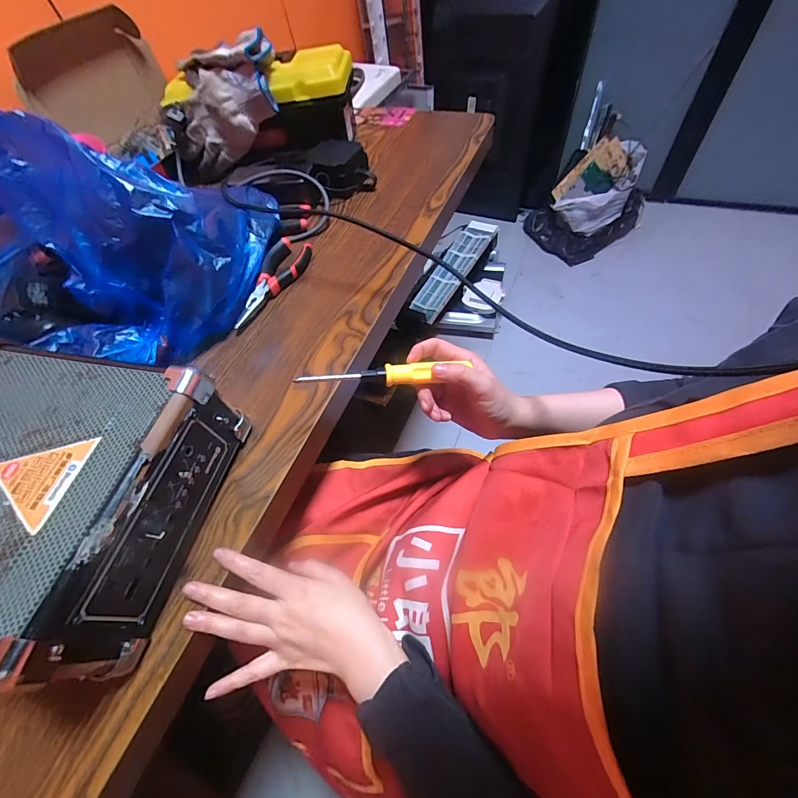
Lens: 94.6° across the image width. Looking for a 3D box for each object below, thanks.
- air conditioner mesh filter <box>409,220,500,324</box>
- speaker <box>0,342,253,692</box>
[{"bbox_3d":[0.188,-0.458,1.292,0.122,0.048,0.404,36,91,18],"label":"air conditioner mesh filter"},{"bbox_3d":[-0.284,0.068,0.301,0.236,0.095,0.207,10,60,12],"label":"speaker"}]

